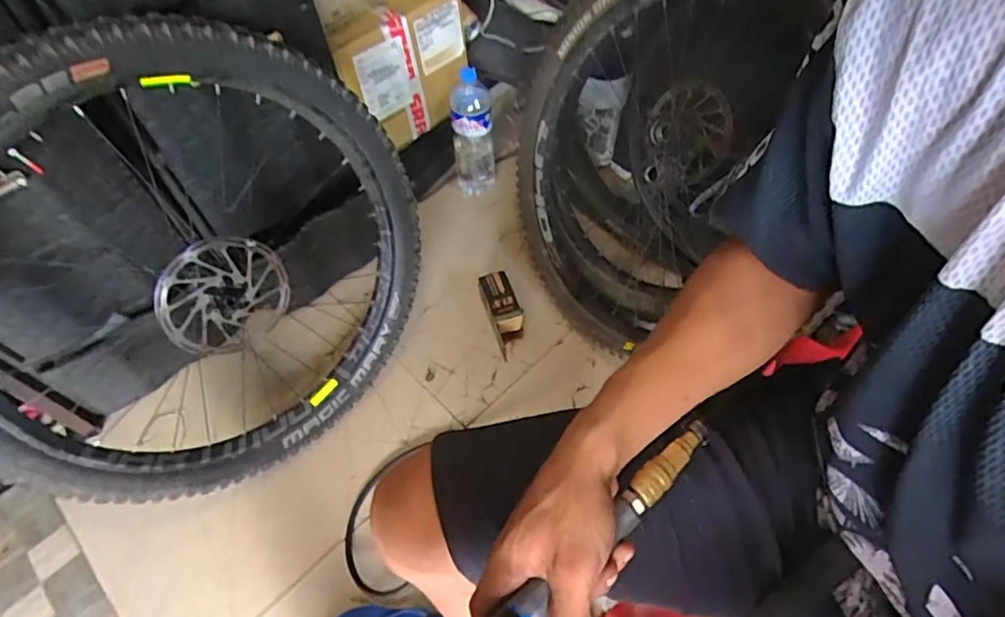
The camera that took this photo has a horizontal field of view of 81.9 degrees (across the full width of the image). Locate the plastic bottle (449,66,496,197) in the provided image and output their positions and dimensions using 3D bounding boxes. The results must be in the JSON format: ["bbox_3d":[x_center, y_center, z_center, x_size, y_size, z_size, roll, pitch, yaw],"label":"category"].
[{"bbox_3d":[-0.067,-0.386,1.295,0.093,0.295,0.083,-5,57,-2],"label":"plastic bottle"}]

